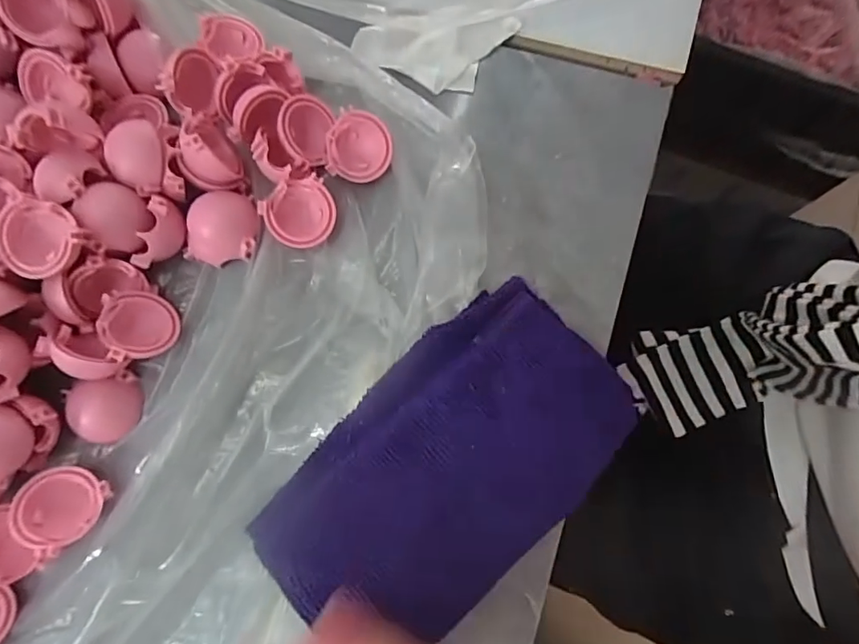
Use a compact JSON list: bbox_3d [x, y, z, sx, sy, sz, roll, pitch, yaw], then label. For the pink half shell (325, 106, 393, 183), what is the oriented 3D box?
[{"bbox_3d":[-0.032,-0.080,0.221,0.029,0.012,0.030,6,111,-4],"label":"pink half shell"}]

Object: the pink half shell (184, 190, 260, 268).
[{"bbox_3d":[-0.090,-0.041,0.217,0.028,0.018,0.032,12,78,3],"label":"pink half shell"}]

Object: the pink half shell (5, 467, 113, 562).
[{"bbox_3d":[-0.147,0.073,0.193,0.029,0.009,0.030,34,58,2],"label":"pink half shell"}]

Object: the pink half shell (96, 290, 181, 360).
[{"bbox_3d":[-0.123,0.002,0.207,0.029,0.011,0.029,-5,72,-35],"label":"pink half shell"}]

